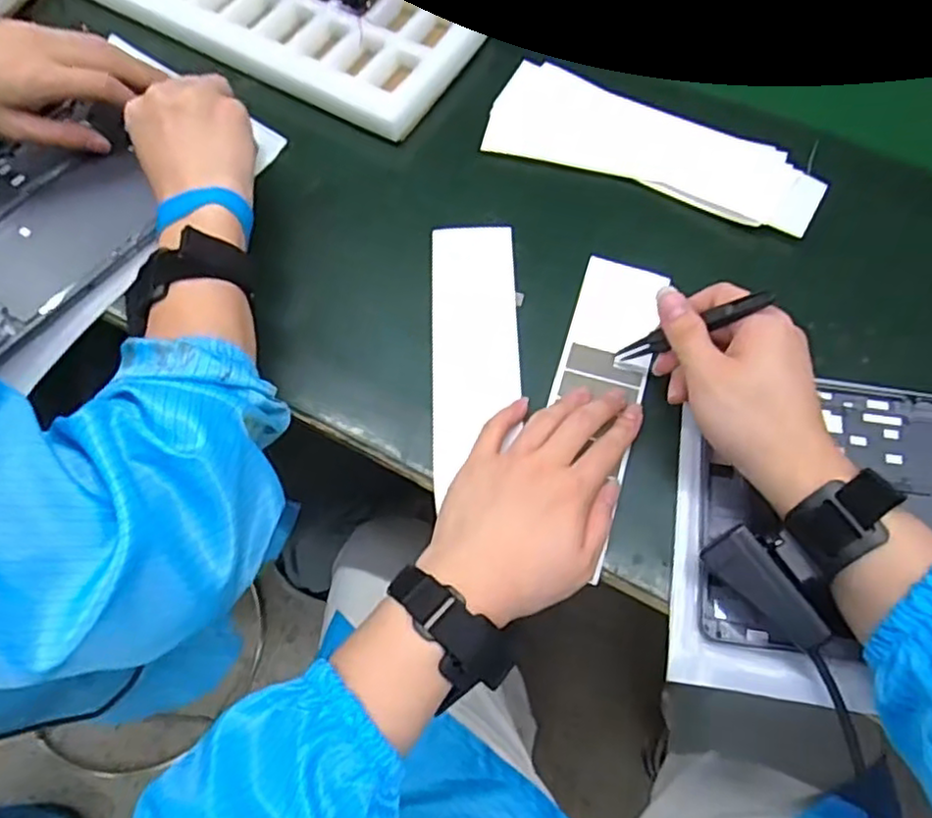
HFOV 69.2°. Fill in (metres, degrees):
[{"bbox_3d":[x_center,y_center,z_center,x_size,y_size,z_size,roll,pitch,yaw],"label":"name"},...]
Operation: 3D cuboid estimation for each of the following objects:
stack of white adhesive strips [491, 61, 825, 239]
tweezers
[{"bbox_3d":[0.142,-0.200,0.518,0.250,0.008,0.093,24,69,12],"label":"stack of white adhesive strips"},{"bbox_3d":[0.131,-0.046,0.401,0.013,0.113,0.010,24,65,-24],"label":"tweezers"}]

